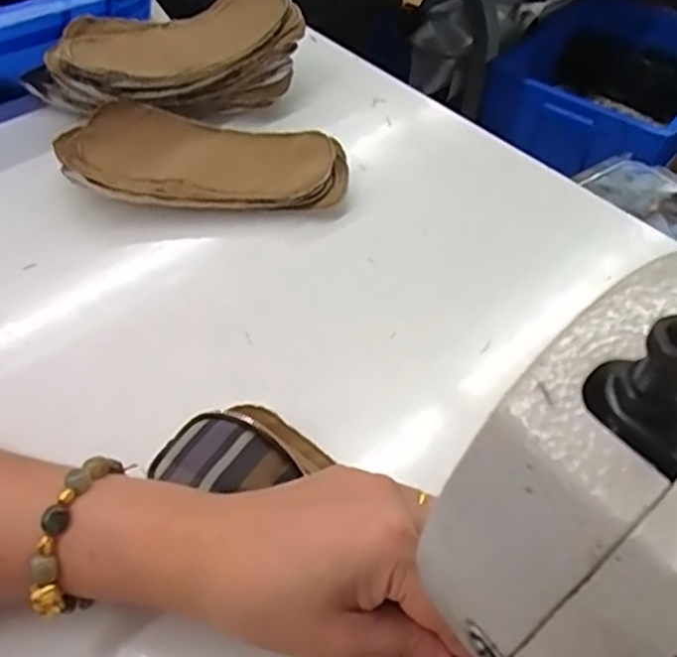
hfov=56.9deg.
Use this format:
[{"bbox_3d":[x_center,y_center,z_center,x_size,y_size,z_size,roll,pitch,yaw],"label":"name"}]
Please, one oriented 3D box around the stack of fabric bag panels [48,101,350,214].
[{"bbox_3d":[-0.102,-0.128,0.483,0.211,0.037,0.084,4,51,0],"label":"stack of fabric bag panels"}]

